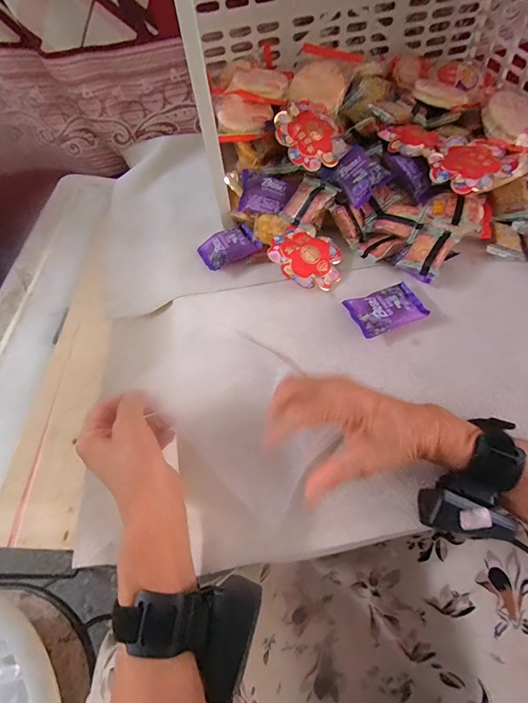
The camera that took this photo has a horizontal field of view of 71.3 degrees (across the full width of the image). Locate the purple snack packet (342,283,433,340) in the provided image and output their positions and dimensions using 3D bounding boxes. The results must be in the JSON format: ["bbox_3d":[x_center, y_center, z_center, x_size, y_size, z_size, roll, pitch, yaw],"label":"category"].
[{"bbox_3d":[0.145,-0.050,0.438,0.079,0.024,0.060,-16,60,-9],"label":"purple snack packet"}]

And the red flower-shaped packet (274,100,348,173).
[{"bbox_3d":[0.063,-0.293,0.500,0.090,0.015,0.093,-29,92,-17],"label":"red flower-shaped packet"}]

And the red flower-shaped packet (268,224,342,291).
[{"bbox_3d":[0.059,-0.123,0.475,0.093,0.012,0.088,45,65,0],"label":"red flower-shaped packet"}]

